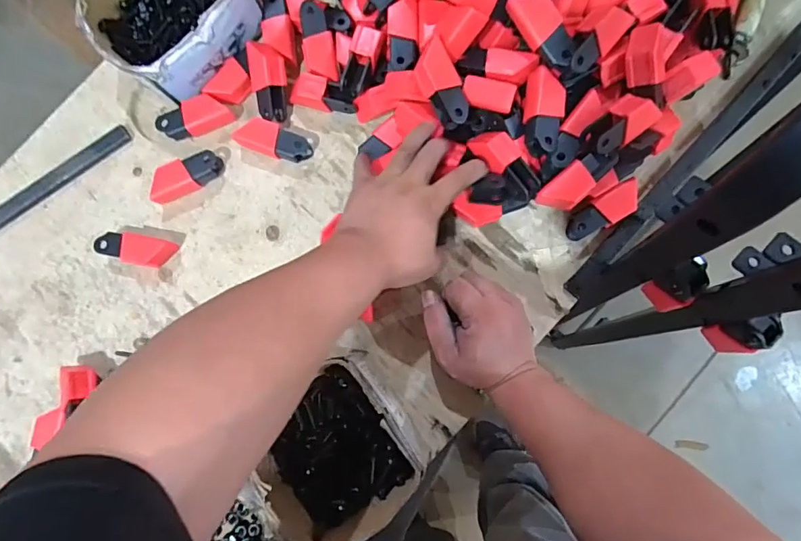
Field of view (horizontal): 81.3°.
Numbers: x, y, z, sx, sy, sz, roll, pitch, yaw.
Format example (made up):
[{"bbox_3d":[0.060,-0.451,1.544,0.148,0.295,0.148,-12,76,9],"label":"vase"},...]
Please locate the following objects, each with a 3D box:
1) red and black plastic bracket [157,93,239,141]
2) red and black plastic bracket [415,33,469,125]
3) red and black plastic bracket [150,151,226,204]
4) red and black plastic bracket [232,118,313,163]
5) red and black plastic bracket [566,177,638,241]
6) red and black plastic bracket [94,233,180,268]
[{"bbox_3d":[-0.239,-0.176,0.541,0.081,0.024,0.033,-24,82,1],"label":"red and black plastic bracket"},{"bbox_3d":[0.042,-0.188,0.471,0.038,0.025,0.083,-23,101,1],"label":"red and black plastic bracket"},{"bbox_3d":[-0.247,-0.108,0.536,0.083,0.029,0.031,-27,82,0],"label":"red and black plastic bracket"},{"bbox_3d":[-0.146,-0.147,0.537,0.083,0.026,0.036,23,85,6],"label":"red and black plastic bracket"},{"bbox_3d":[0.217,-0.062,0.496,0.084,0.023,0.033,-32,82,0],"label":"red and black plastic bracket"},{"bbox_3d":[-0.302,-0.025,0.528,0.081,0.027,0.034,12,84,5],"label":"red and black plastic bracket"}]

